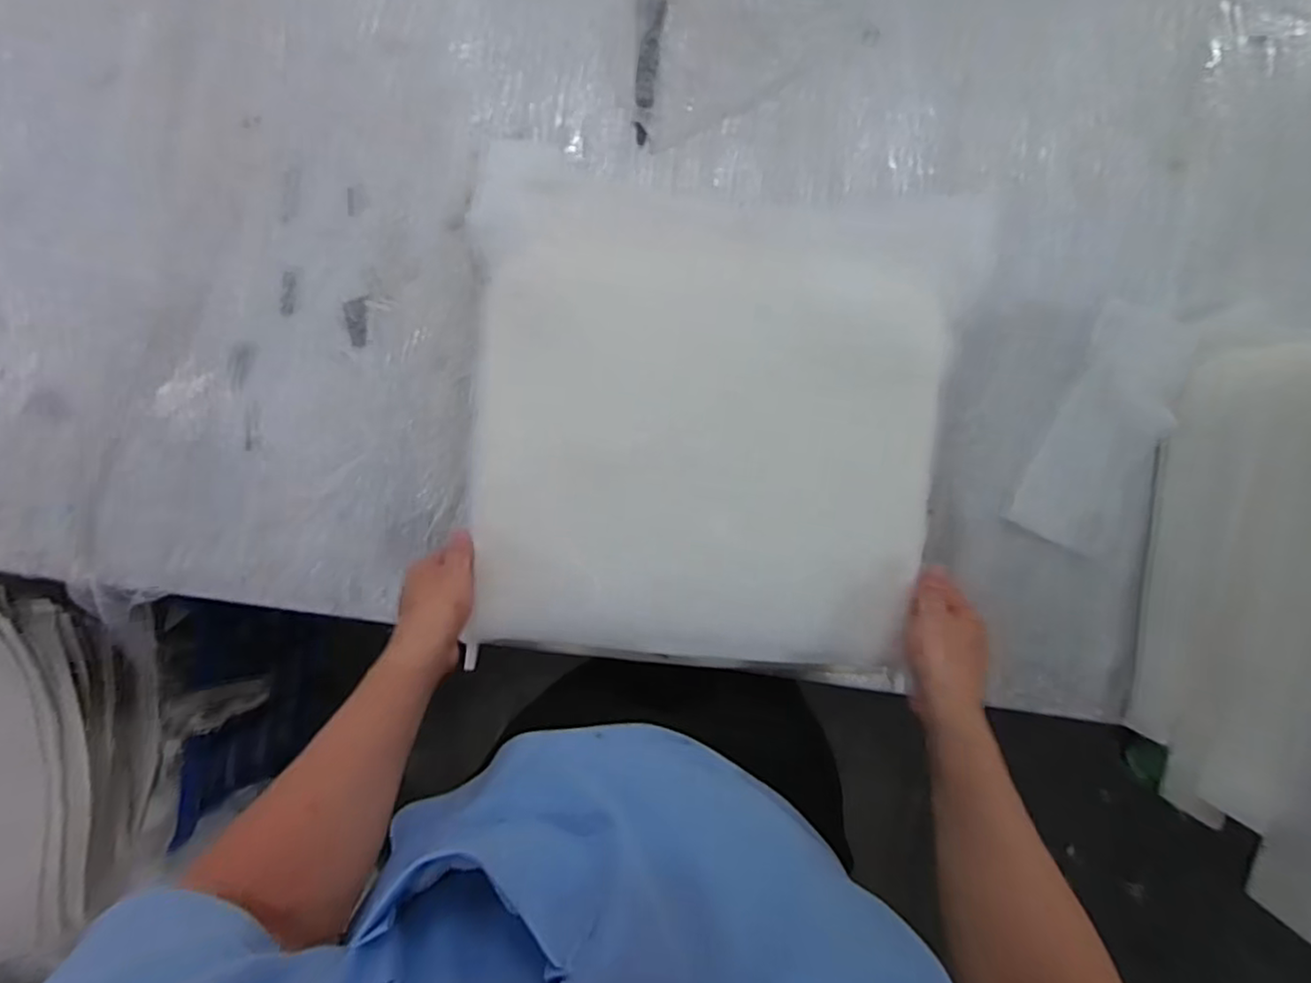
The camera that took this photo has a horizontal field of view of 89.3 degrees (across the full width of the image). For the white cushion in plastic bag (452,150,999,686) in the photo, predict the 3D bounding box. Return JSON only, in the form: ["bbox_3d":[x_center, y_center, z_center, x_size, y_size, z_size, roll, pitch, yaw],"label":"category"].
[{"bbox_3d":[0.054,-0.063,0.688,0.479,0.043,0.488,7,96,0],"label":"white cushion in plastic bag"}]

